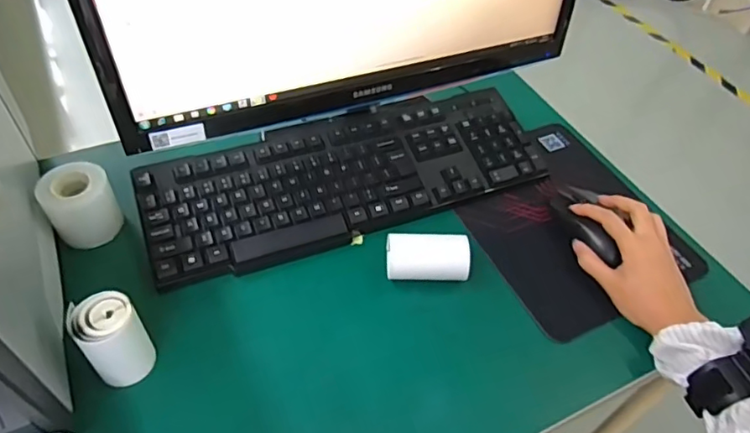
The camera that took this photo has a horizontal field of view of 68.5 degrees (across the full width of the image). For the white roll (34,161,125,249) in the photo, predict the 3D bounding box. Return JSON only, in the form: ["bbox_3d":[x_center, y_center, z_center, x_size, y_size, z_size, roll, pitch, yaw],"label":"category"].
[{"bbox_3d":[-0.294,-0.011,0.553,0.064,0.063,0.054,-27,56,-25],"label":"white roll"}]

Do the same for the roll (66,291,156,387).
[{"bbox_3d":[-0.212,0.103,0.453,0.051,0.076,0.046,37,56,24],"label":"roll"}]

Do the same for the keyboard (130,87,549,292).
[{"bbox_3d":[-0.032,-0.047,0.616,0.429,0.048,0.152,-16,52,-18],"label":"keyboard"}]

